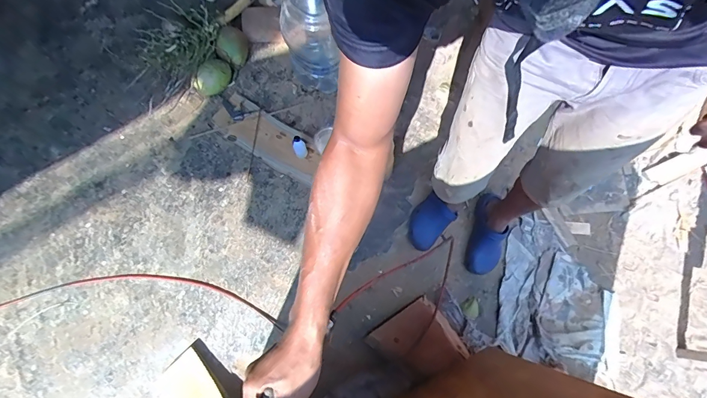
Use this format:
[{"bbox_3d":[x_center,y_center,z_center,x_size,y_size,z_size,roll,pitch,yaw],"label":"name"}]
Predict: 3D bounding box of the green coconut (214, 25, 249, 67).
[{"bbox_3d":[-0.446,-0.563,1.384,0.114,0.109,0.118,-17,72,-4],"label":"green coconut"}]

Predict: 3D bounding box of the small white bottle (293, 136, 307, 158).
[{"bbox_3d":[-0.181,-0.174,1.254,0.043,0.115,0.043,-1,72,2],"label":"small white bottle"}]

